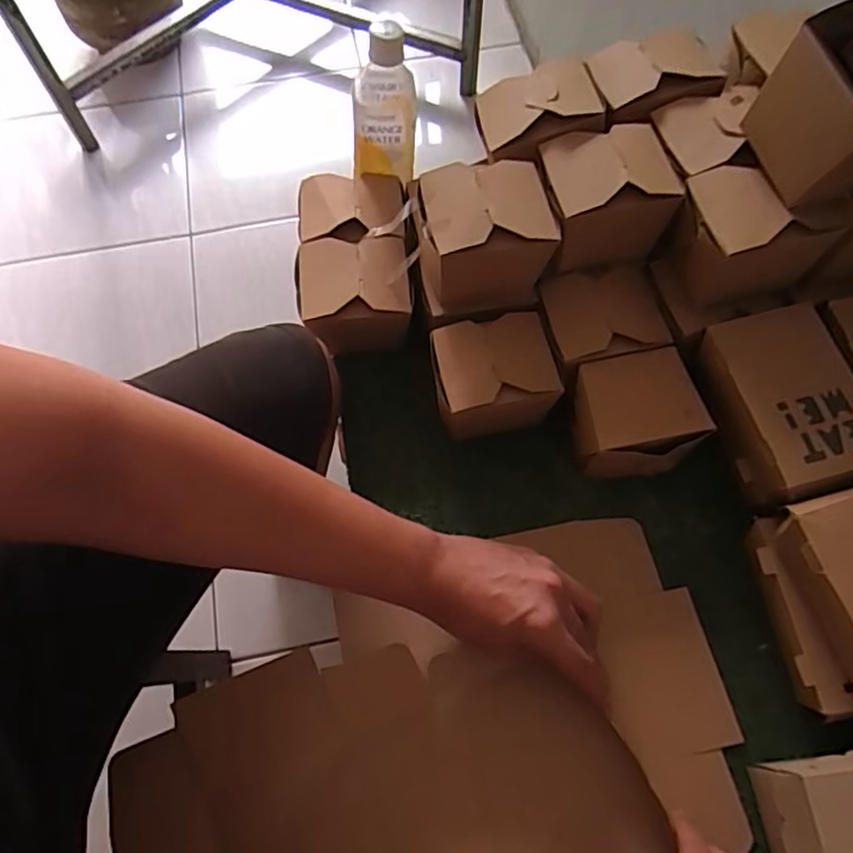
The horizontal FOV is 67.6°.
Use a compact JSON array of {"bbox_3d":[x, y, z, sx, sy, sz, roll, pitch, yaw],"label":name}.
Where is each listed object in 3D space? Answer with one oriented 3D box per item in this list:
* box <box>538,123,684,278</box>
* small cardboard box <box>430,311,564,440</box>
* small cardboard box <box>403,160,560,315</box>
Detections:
[{"bbox_3d":[0.147,-0.191,0.537,0.099,0.085,0.082,-11,66,-4],"label":"box"},{"bbox_3d":[0.057,-0.041,0.569,0.101,0.080,0.085,-12,66,-5],"label":"small cardboard box"},{"bbox_3d":[0.044,-0.155,0.535,0.106,0.101,0.082,-10,66,-4],"label":"small cardboard box"}]

